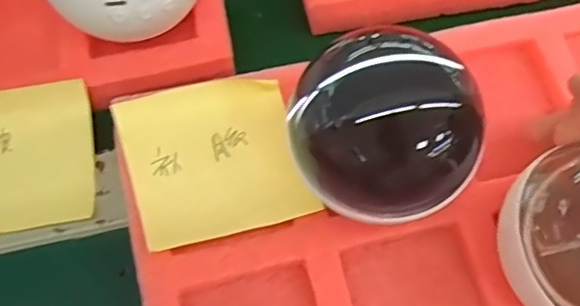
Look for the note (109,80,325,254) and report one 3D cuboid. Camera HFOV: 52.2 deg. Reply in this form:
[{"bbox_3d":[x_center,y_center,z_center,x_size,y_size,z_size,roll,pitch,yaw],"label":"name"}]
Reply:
[{"bbox_3d":[-0.034,0.002,0.262,0.073,0.004,0.071,-17,76,-11],"label":"note"}]

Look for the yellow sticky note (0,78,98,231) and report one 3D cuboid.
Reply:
[{"bbox_3d":[-0.130,0.002,0.277,0.074,0.013,0.065,-7,67,-5],"label":"yellow sticky note"}]

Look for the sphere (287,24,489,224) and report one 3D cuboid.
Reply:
[{"bbox_3d":[0.039,-0.002,0.236,0.076,0.060,0.058,-5,67,-4],"label":"sphere"}]

